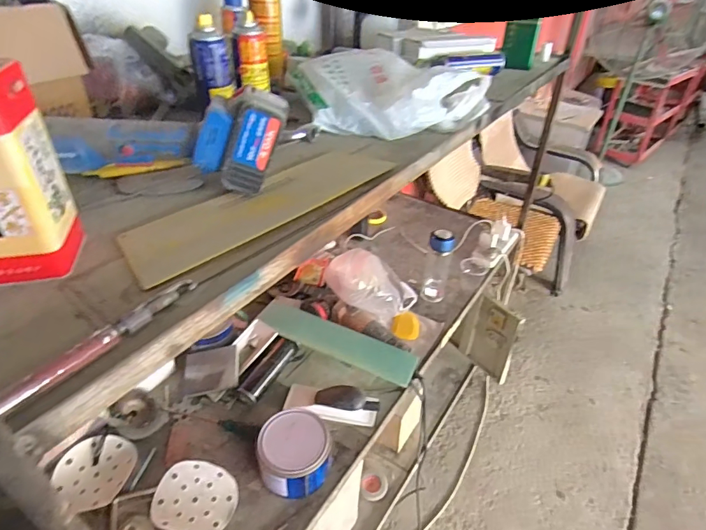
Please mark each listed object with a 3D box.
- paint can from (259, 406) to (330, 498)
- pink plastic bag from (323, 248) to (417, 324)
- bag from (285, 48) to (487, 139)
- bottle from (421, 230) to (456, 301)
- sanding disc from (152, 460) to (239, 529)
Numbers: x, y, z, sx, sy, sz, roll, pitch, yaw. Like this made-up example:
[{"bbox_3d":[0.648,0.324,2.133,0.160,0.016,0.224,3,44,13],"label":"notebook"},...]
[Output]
[{"bbox_3d":[-0.106,0.349,0.813,0.126,0.093,0.135,2,37,-1],"label":"paint can"},{"bbox_3d":[0.053,0.040,1.180,0.207,0.153,0.224,-11,39,-18],"label":"pink plastic bag"},{"bbox_3d":[0.070,-0.304,0.758,0.311,0.087,0.195,-9,39,-15],"label":"bag"},{"bbox_3d":[0.230,0.003,1.179,0.066,0.206,0.077,7,37,6],"label":"bottle"},{"bbox_3d":[-0.281,0.417,0.779,0.143,0.014,0.114,9,52,2],"label":"sanding disc"}]

